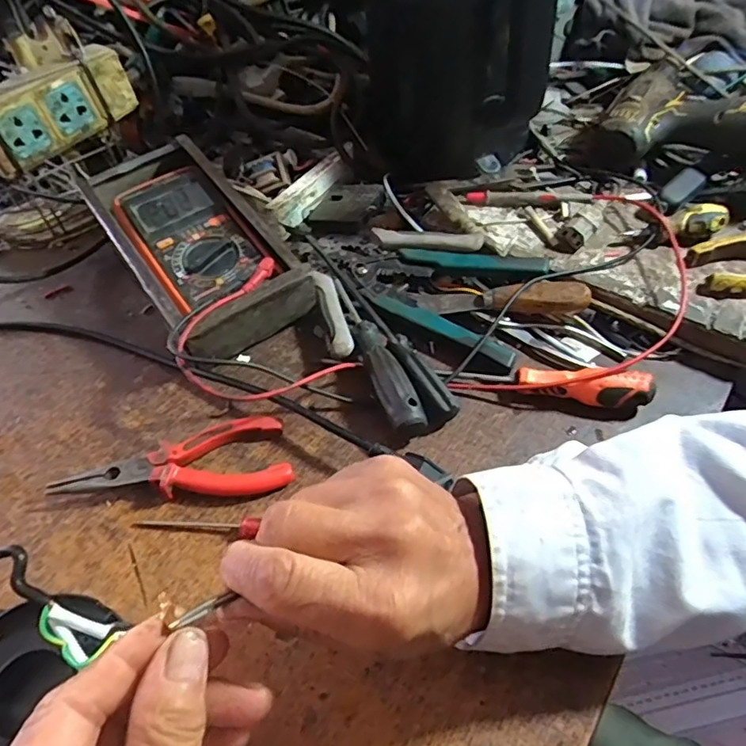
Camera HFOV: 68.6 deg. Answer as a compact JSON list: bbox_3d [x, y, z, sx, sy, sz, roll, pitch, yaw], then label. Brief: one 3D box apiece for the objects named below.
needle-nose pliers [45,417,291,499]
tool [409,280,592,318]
[{"bbox_3d":[-0.127,0.059,0.358,0.143,0.020,0.053,-6,51,-3],"label":"needle-nose pliers"},{"bbox_3d":[0.103,-0.064,0.441,0.135,0.019,0.028,2,51,3],"label":"tool"}]

